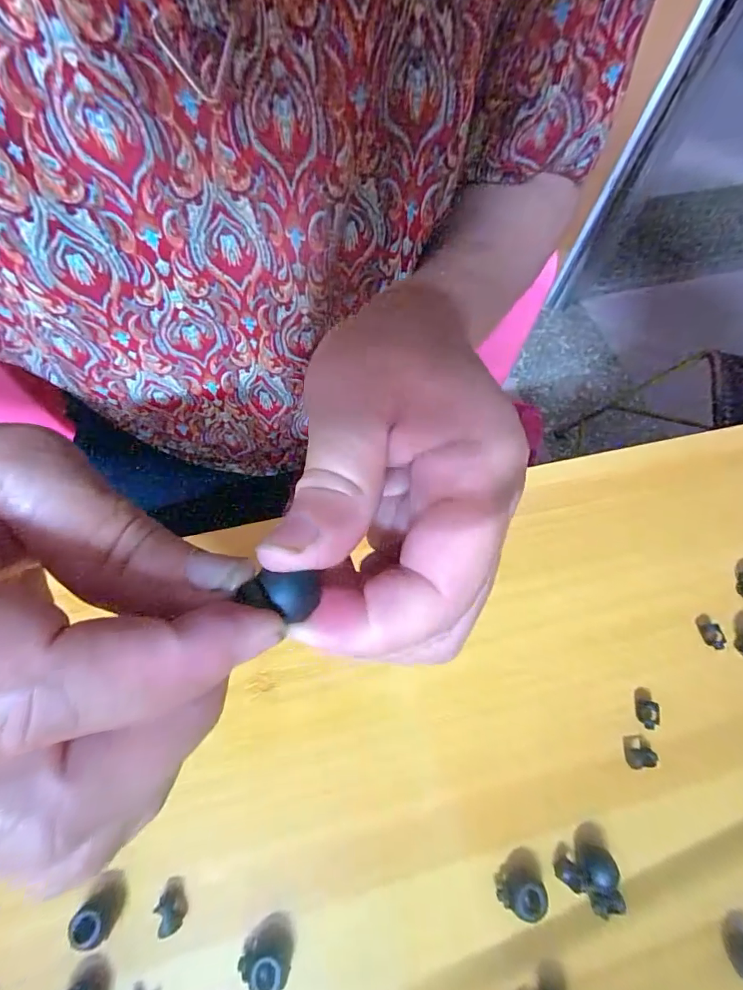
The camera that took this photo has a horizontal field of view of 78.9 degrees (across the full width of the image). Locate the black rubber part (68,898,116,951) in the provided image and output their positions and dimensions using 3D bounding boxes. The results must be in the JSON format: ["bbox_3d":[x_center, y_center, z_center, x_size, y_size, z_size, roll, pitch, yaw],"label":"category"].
[{"bbox_3d":[-0.108,0.167,0.176,0.013,0.016,0.014,1,68,-3],"label":"black rubber part"}]

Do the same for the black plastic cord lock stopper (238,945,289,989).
[{"bbox_3d":[-0.041,0.182,0.173,0.018,0.013,0.013,-9,69,-7],"label":"black plastic cord lock stopper"}]

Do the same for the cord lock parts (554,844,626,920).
[{"bbox_3d":[0.093,0.165,0.191,0.023,0.011,0.023,1,68,-3],"label":"cord lock parts"}]

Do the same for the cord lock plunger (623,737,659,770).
[{"bbox_3d":[0.129,0.124,0.217,0.013,0.010,0.013,-2,68,-4],"label":"cord lock plunger"}]

